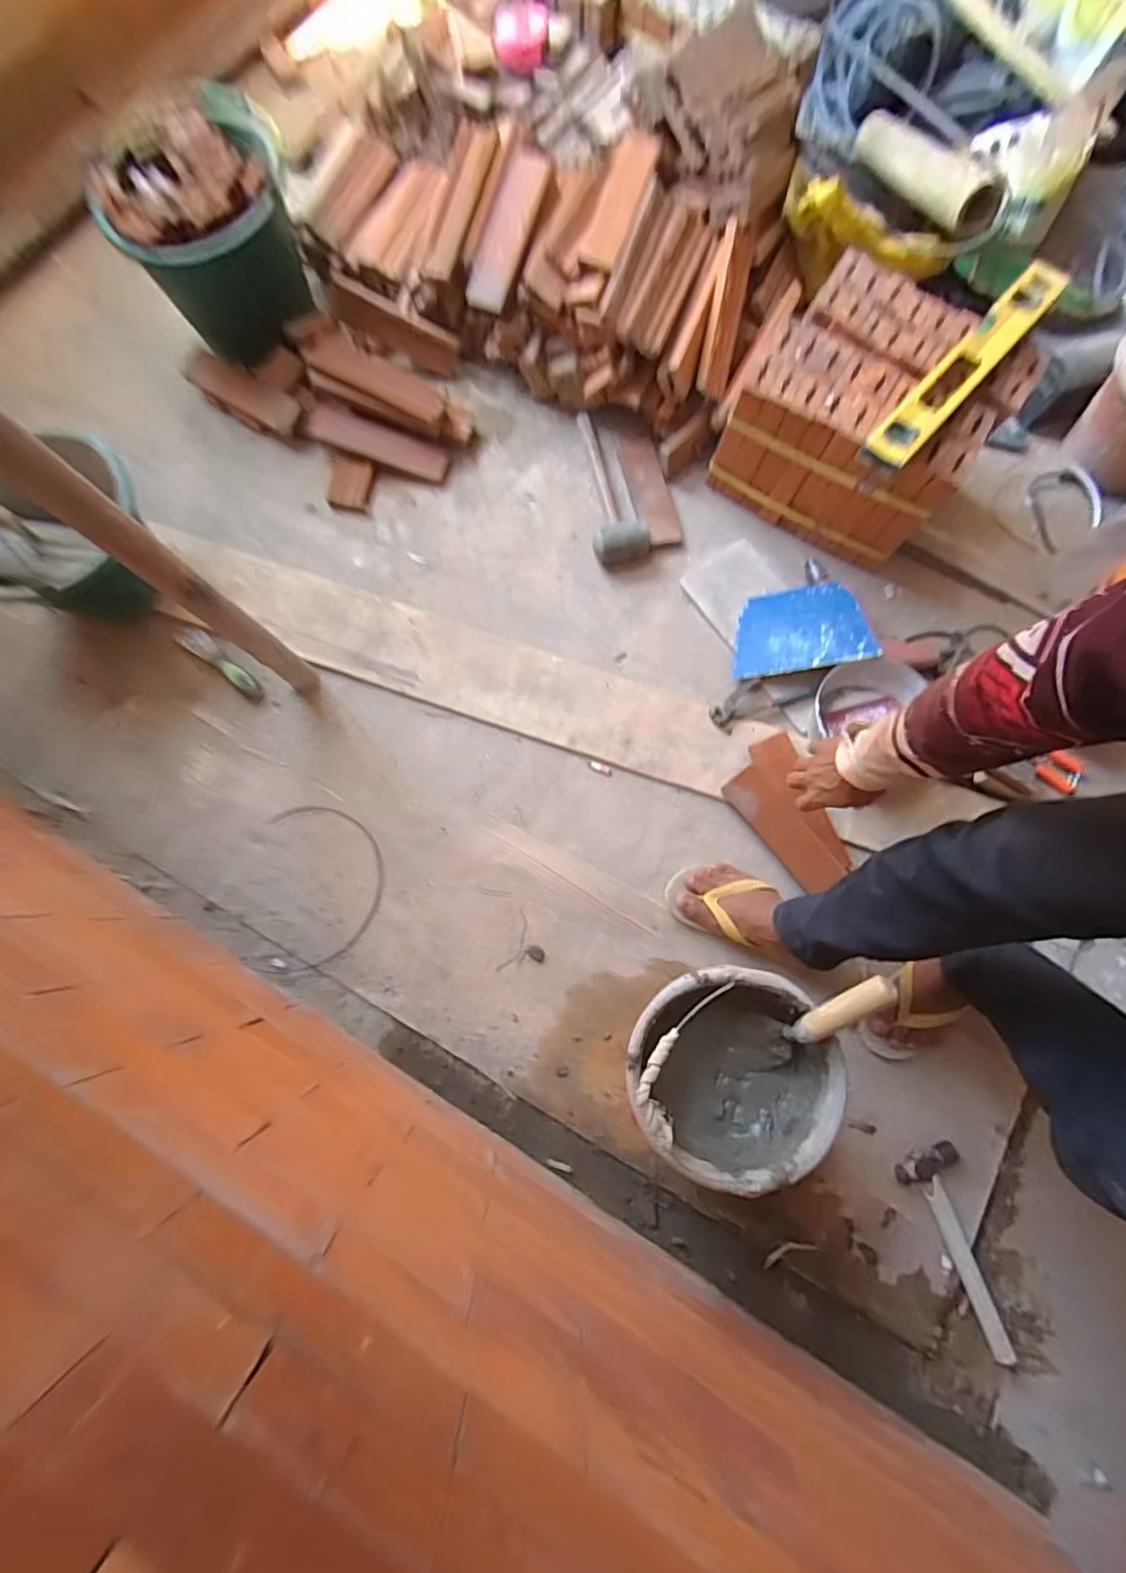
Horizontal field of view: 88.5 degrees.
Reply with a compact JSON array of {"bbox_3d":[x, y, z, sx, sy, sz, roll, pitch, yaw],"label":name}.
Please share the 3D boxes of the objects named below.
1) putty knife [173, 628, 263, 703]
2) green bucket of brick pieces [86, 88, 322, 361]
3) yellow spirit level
[{"bbox_3d":[-0.567,-0.207,0.956,0.179,0.022,0.040,37,80,6],"label":"putty knife"},{"bbox_3d":[-0.578,-0.912,1.000,0.295,0.263,0.237,-29,81,-7],"label":"green bucket of brick pieces"},{"bbox_3d":[0.578,-0.604,0.823,0.065,0.039,0.440,42,80,7],"label":"yellow spirit level"}]

